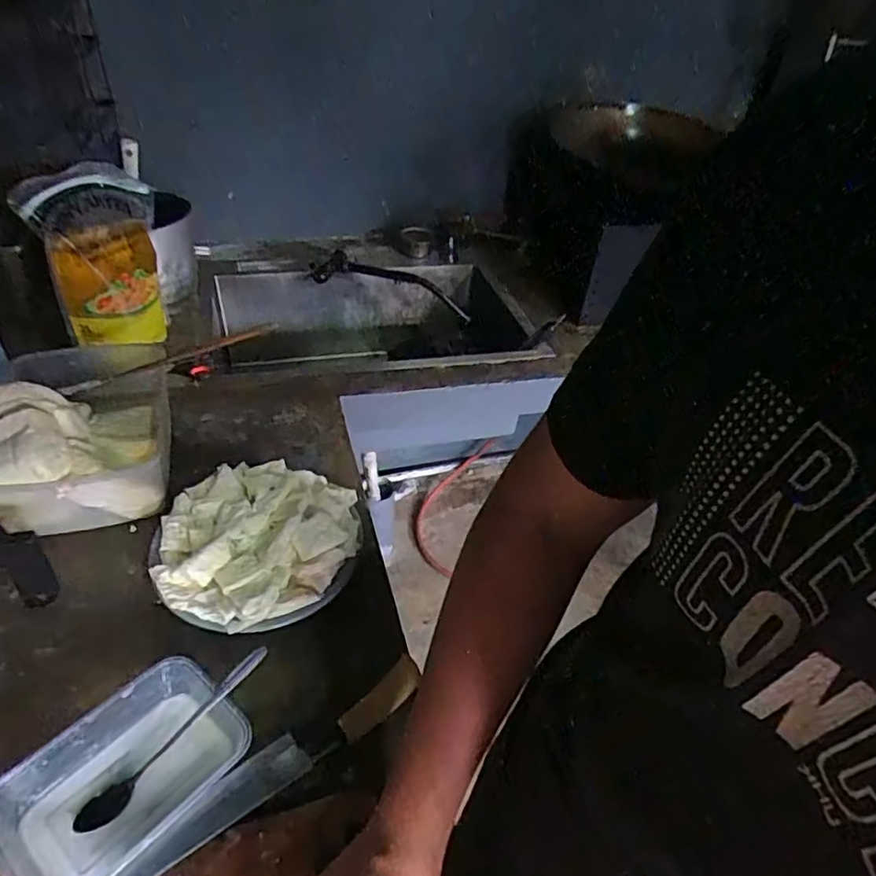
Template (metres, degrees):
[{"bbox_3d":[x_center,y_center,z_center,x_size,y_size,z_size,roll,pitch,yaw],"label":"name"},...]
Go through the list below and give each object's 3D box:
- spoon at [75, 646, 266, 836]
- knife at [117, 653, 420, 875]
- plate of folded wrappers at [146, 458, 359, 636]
[{"bbox_3d":[-0.213,0.244,0.494,0.025,0.022,0.177,31,60,31],"label":"spoon"},{"bbox_3d":[-0.129,0.265,0.486,0.270,0.019,0.035,-25,48,-31],"label":"knife"},{"bbox_3d":[-0.196,0.112,0.645,0.205,0.061,0.204,3,40,-2],"label":"plate of folded wrappers"}]

